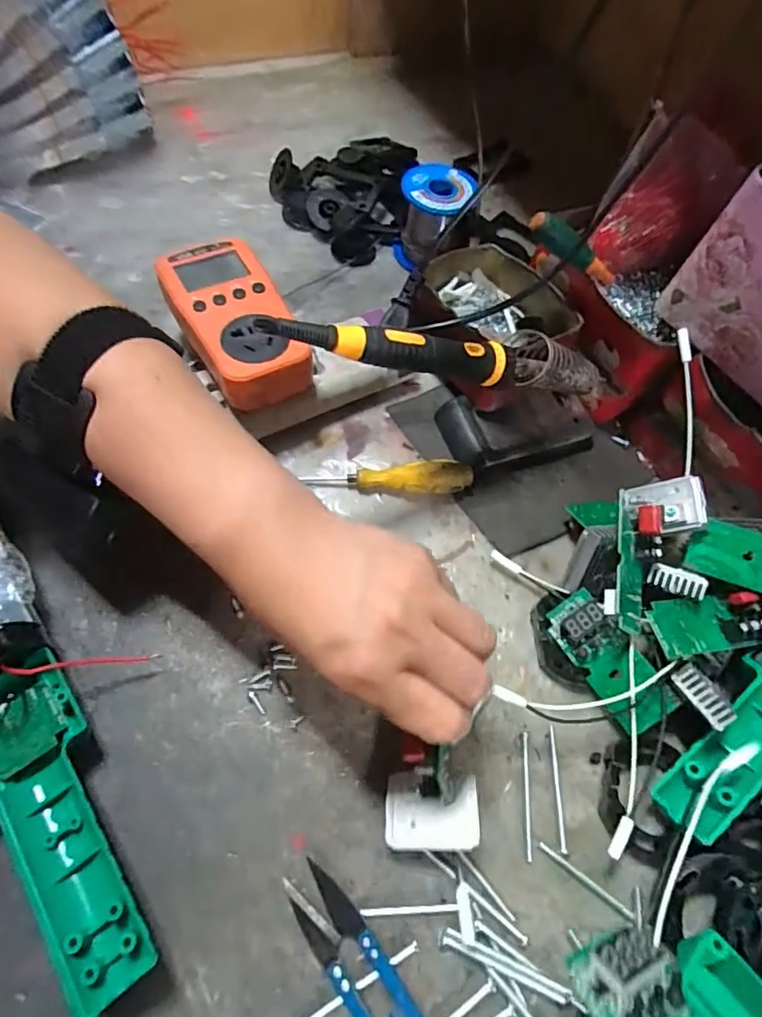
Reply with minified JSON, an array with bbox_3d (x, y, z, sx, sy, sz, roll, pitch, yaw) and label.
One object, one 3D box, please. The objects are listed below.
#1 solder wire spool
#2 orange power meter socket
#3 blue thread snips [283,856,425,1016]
[{"bbox_3d":[0.046,-0.248,0.454,0.061,0.061,0.061,2,63,-5],"label":"solder wire spool"},{"bbox_3d":[-0.101,-0.122,0.365,0.070,0.050,0.129,-22,68,-16],"label":"orange power meter socket"},{"bbox_3d":[-0.003,0.219,0.241,0.025,0.011,0.115,-35,72,-21],"label":"blue thread snips"}]

